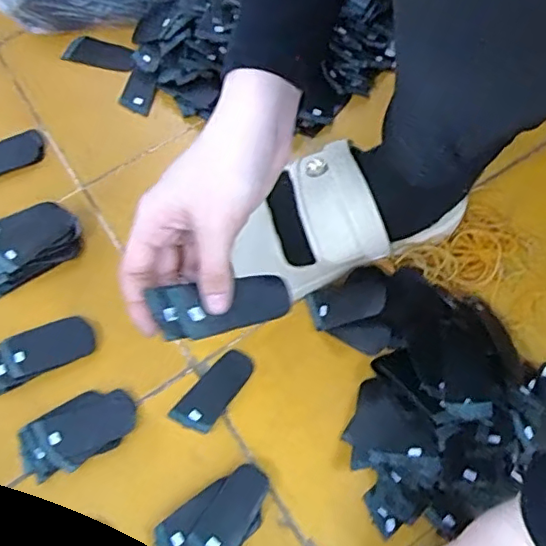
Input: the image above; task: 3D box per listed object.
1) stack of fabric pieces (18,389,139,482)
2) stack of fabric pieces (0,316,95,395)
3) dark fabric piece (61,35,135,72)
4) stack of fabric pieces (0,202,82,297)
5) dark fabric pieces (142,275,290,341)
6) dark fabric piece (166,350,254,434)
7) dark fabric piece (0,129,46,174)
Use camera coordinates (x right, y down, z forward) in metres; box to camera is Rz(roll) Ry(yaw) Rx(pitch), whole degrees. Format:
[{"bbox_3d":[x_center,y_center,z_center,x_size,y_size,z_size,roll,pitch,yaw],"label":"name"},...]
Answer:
[{"bbox_3d":[-0.150,0.121,0.435,0.085,0.011,0.049,-29,71,-10],"label":"stack of fabric pieces"},{"bbox_3d":[-0.190,0.063,0.456,0.086,0.008,0.039,-24,70,-9],"label":"stack of fabric pieces"},{"bbox_3d":[-0.175,-0.223,0.575,0.074,0.006,0.031,12,69,5],"label":"dark fabric piece"},{"bbox_3d":[-0.214,-0.026,0.489,0.090,0.022,0.059,-28,71,-10],"label":"stack of fabric pieces"},{"bbox_3d":[-0.030,0.020,0.347,0.078,0.010,0.032,-9,68,-12],"label":"dark fabric pieces"},{"bbox_3d":[-0.048,0.094,0.453,0.033,0.004,0.072,36,73,13],"label":"dark fabric piece"},{"bbox_3d":[-0.256,-0.109,0.534,0.081,0.010,0.033,-28,71,-10],"label":"dark fabric piece"}]

